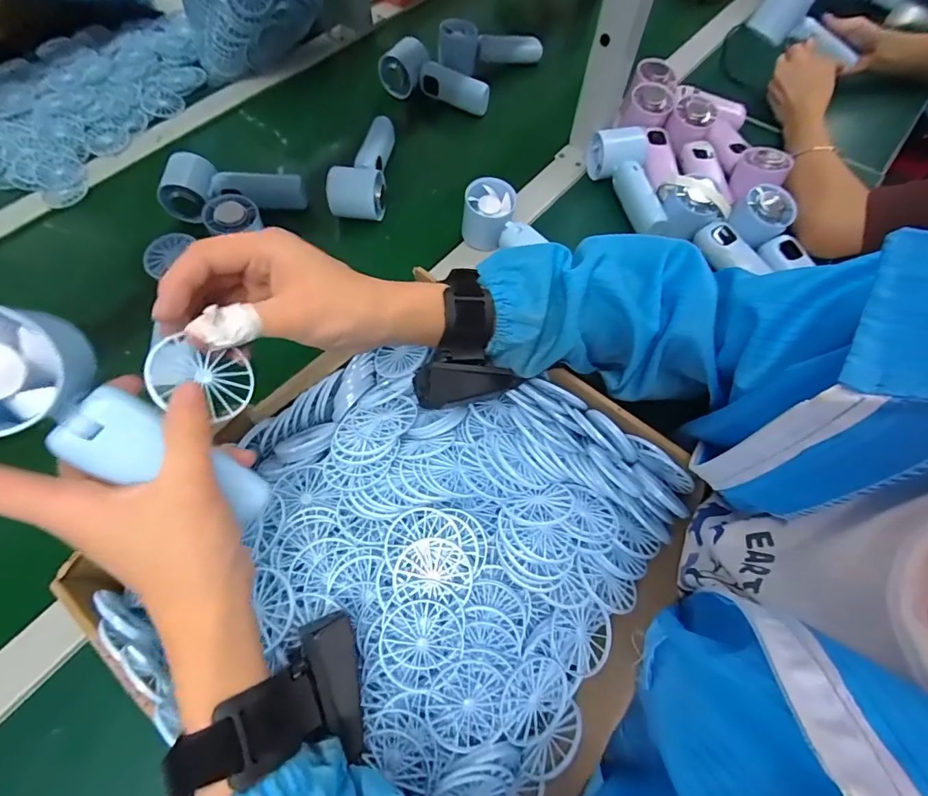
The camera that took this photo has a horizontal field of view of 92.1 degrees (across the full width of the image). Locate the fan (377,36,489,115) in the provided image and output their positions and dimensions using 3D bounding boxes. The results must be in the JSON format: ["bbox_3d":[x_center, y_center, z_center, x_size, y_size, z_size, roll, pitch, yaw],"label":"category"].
[{"bbox_3d":[-0.039,-0.444,0.614,0.159,0.057,0.042,19,69,8],"label":"fan"}]

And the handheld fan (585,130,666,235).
[{"bbox_3d":[0.201,-0.256,0.540,0.051,0.067,0.157,-11,72,-26],"label":"handheld fan"}]

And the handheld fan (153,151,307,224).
[{"bbox_3d":[-0.266,-0.237,0.515,0.146,0.047,0.056,6,68,3],"label":"handheld fan"}]

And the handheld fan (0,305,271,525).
[{"bbox_3d":[-0.170,0.013,0.222,0.039,0.154,0.056,0,58,50],"label":"handheld fan"}]

